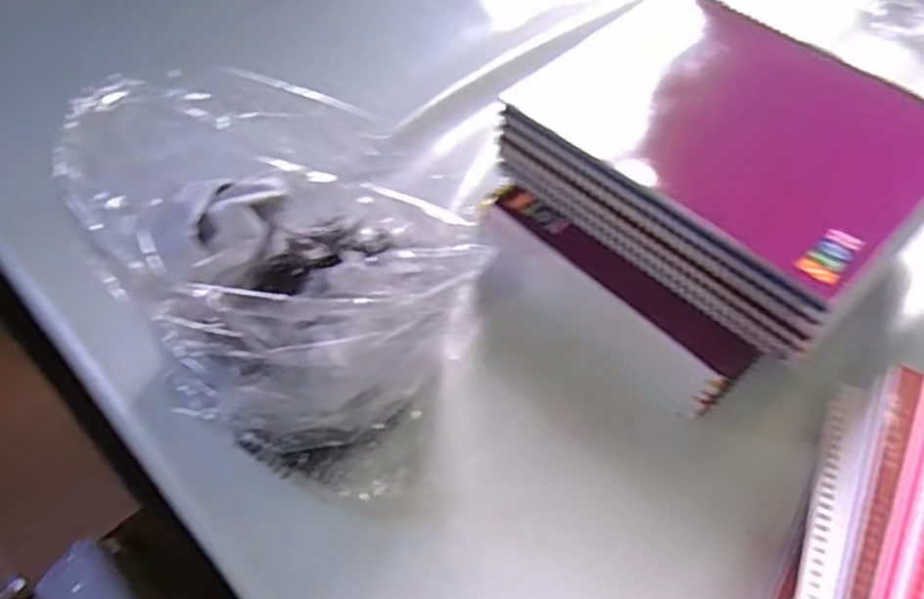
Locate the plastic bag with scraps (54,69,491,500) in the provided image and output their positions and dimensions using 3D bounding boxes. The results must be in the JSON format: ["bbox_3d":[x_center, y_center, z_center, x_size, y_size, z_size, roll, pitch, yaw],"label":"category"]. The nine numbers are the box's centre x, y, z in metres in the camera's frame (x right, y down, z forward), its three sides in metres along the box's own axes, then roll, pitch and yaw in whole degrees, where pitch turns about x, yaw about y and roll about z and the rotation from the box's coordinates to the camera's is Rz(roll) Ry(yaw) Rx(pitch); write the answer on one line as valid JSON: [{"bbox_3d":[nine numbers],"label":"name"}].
[{"bbox_3d":[-0.097,-0.012,0.446,0.186,0.201,0.180,9,55,9],"label":"plastic bag with scraps"}]

